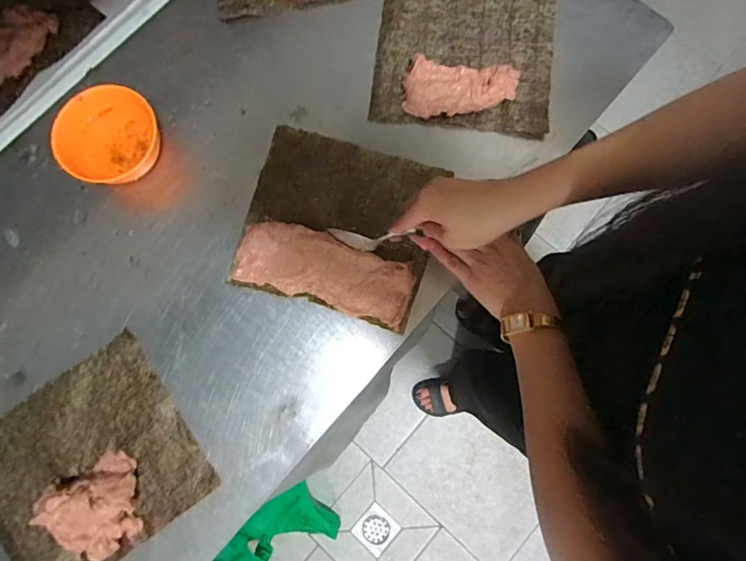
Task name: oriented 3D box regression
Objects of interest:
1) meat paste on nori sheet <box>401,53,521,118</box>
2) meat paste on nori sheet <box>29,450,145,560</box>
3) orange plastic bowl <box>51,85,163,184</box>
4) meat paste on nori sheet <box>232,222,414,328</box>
[{"bbox_3d":[0.098,-0.214,0.500,0.124,0.026,0.060,3,79,0],"label":"meat paste on nori sheet"},{"bbox_3d":[-0.261,0.214,0.419,0.083,0.033,0.080,-34,81,-6],"label":"meat paste on nori sheet"},{"bbox_3d":[-0.282,-0.152,0.483,0.092,0.049,0.108,15,79,3],"label":"orange plastic bowl"},{"bbox_3d":[-0.051,-0.012,0.470,0.183,0.018,0.068,17,80,3],"label":"meat paste on nori sheet"}]

